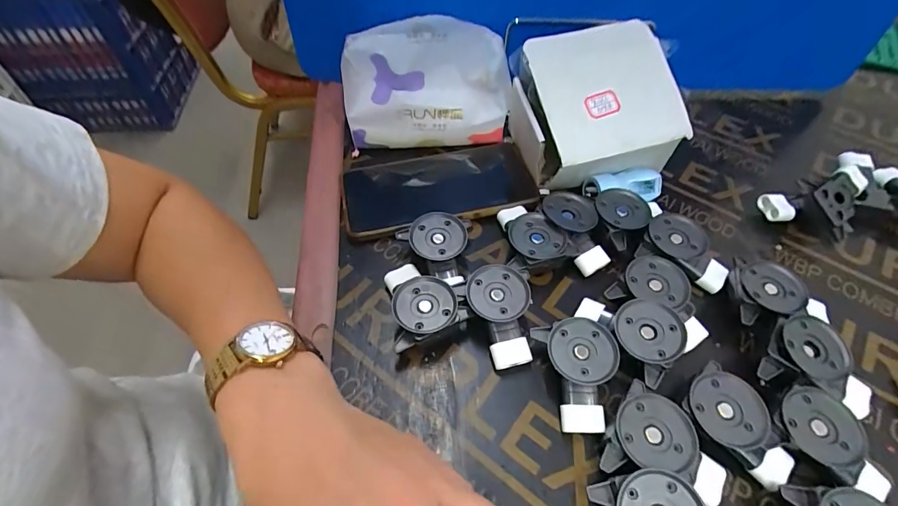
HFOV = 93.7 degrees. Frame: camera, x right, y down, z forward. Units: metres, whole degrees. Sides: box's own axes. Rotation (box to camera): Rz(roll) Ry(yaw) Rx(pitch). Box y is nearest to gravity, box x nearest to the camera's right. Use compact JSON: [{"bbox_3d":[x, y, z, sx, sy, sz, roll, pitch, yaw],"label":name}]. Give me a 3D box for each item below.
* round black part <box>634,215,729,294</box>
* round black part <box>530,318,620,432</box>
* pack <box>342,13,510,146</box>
[{"bbox_3d":[0.181,-0.001,0.326,0.066,0.029,0.043,20,56,13],"label":"round black part"},{"bbox_3d":[0.081,0.077,0.265,0.045,0.031,0.064,-2,54,-3],"label":"round black part"},{"bbox_3d":[-0.020,-0.152,0.379,0.145,0.092,0.062,-4,54,-5],"label":"pack"}]

